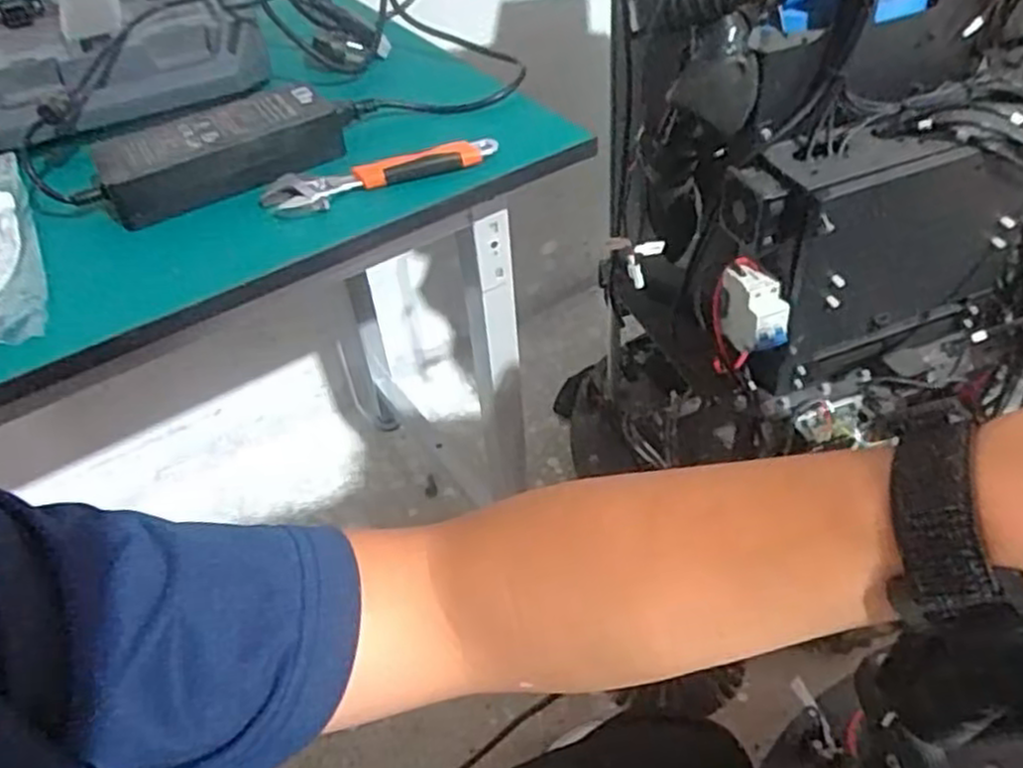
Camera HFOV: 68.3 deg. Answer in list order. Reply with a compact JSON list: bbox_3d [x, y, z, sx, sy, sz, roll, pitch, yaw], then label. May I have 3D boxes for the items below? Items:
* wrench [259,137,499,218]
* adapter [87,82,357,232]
[{"bbox_3d":[-0.103,-0.165,0.593,0.186,0.017,0.047,-15,45,-8],"label":"wrench"},{"bbox_3d":[-0.225,-0.192,0.610,0.203,0.041,0.092,-22,46,-15],"label":"adapter"}]

